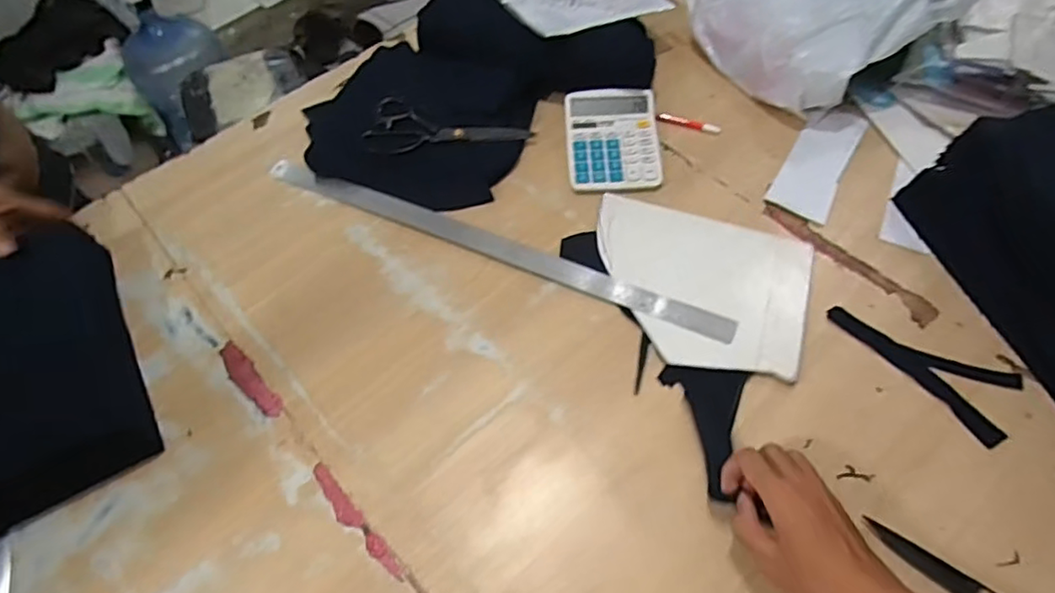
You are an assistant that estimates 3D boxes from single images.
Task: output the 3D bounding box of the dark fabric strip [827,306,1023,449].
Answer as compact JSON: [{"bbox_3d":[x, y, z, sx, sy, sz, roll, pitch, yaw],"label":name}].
[{"bbox_3d":[0.422,0.060,0.633,0.083,0.004,0.189,-35,63,-16],"label":"dark fabric strip"}]

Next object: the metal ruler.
[{"bbox_3d":[-0.057,-0.068,0.738,0.620,0.006,0.028,21,62,16],"label":"metal ruler"}]

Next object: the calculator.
[{"bbox_3d":[0.113,-0.204,0.789,0.118,0.042,0.142,-4,58,1],"label":"calculator"}]

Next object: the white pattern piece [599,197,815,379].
[{"bbox_3d":[0.188,-0.015,0.690,0.245,0.008,0.195,16,63,13],"label":"white pattern piece"}]

